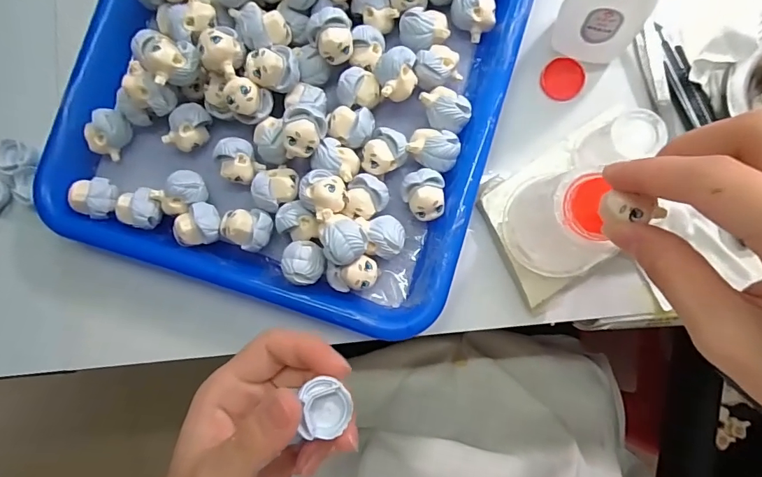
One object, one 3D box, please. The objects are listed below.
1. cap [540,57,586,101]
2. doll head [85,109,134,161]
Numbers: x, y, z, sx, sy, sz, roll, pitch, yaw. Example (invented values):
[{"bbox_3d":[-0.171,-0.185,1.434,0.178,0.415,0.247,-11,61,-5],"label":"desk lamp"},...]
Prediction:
[{"bbox_3d":[0.112,-0.098,0.271,0.026,0.005,0.024,0,85,5],"label":"cap"},{"bbox_3d":[-0.166,-0.064,0.269,0.017,0.024,0.027,29,88,7],"label":"doll head"}]

